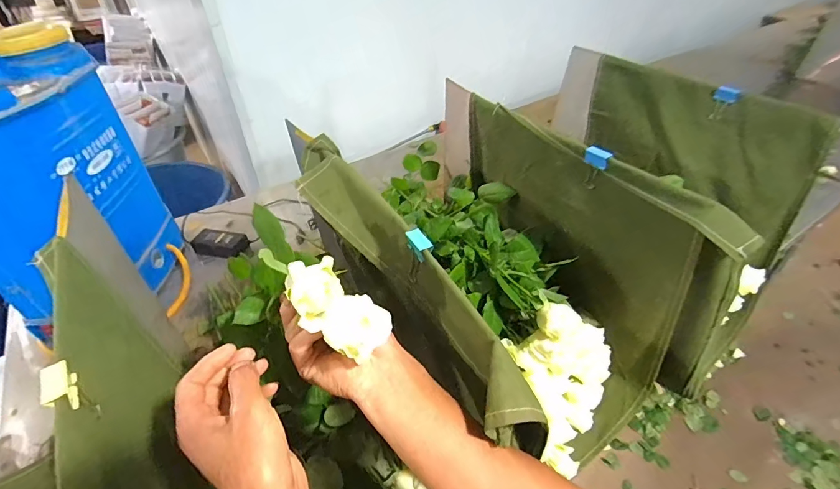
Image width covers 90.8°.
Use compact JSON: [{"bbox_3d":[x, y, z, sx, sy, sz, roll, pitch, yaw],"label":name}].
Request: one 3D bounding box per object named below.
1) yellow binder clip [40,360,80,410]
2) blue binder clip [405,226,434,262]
[{"bbox_3d":[-0.262,0.106,0.302,0.013,0.026,0.032,-21,44,-22],"label":"yellow binder clip"},{"bbox_3d":[0.000,0.002,0.423,0.016,0.022,0.032,-20,44,-20],"label":"blue binder clip"}]

